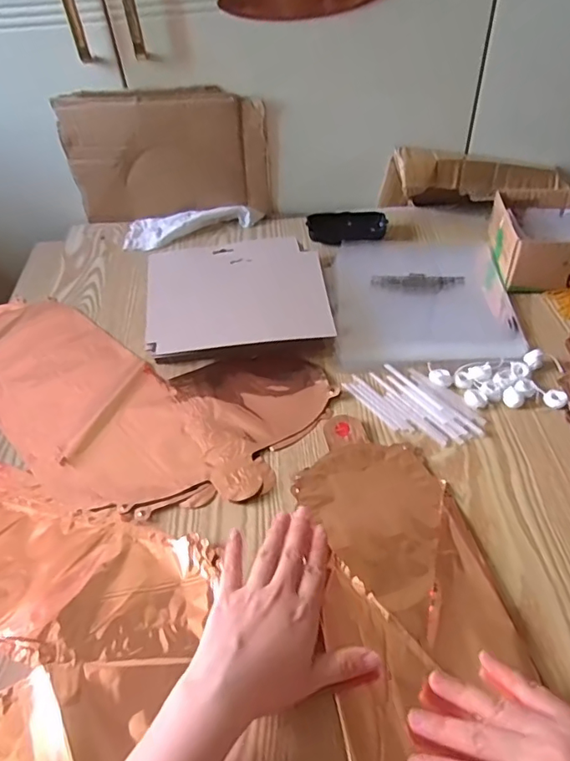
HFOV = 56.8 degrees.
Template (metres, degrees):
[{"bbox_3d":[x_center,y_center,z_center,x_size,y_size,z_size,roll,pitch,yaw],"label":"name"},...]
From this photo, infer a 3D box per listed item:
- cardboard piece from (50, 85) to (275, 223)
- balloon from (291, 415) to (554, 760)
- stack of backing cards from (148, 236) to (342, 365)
[{"bbox_3d":[-0.162,-0.306,0.734,0.276,0.177,0.020,-2,47,1],"label":"cardboard piece"},{"bbox_3d":[0.104,0.204,0.369,0.136,0.009,0.436,-9,47,-5],"label":"balloon"},{"bbox_3d":[-0.057,-0.097,0.629,0.208,0.039,0.193,-7,47,-3],"label":"stack of backing cards"}]

